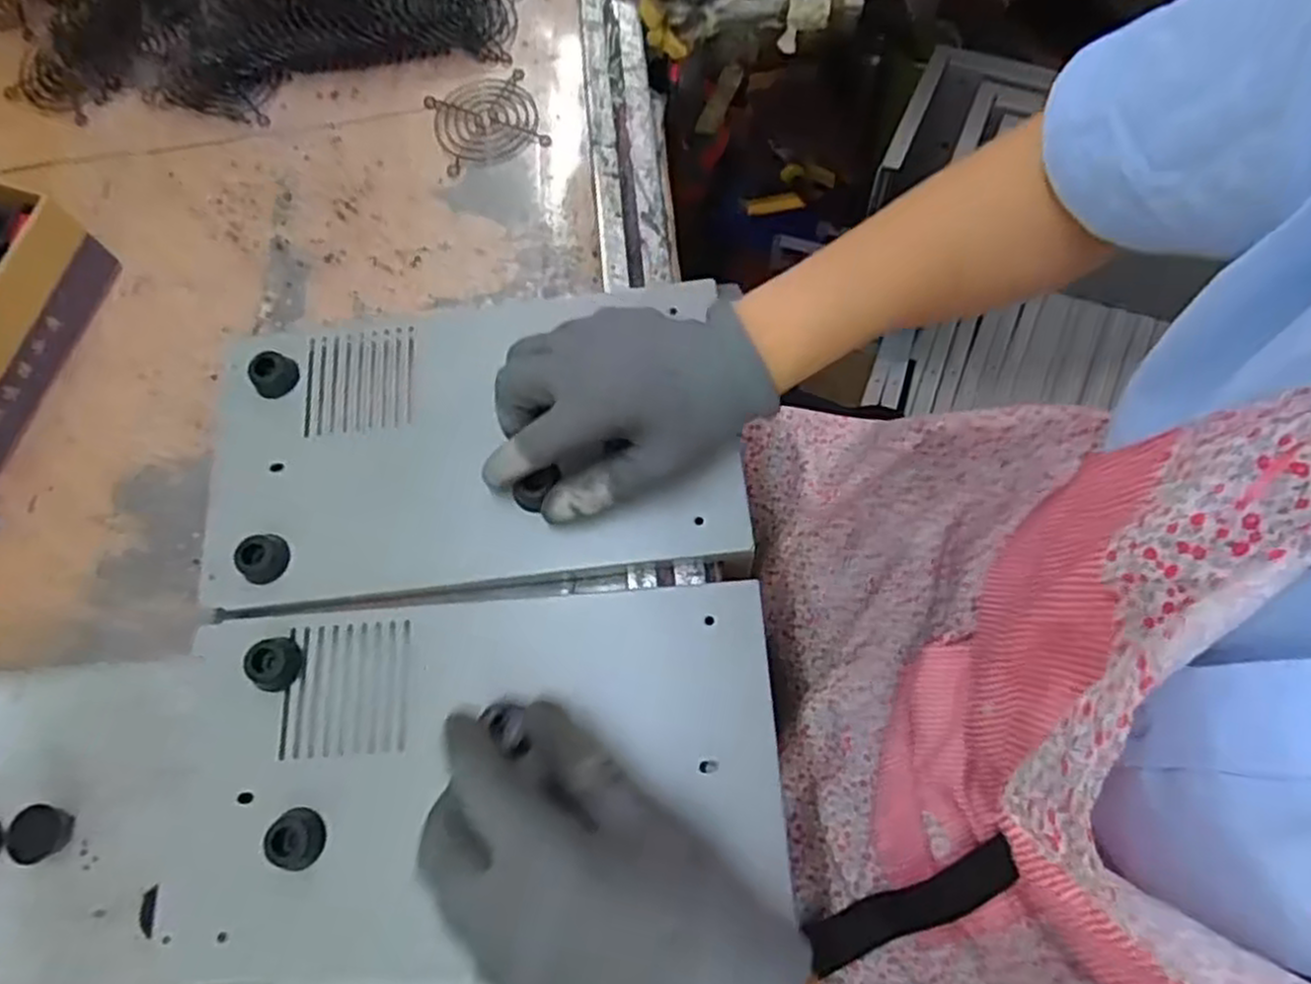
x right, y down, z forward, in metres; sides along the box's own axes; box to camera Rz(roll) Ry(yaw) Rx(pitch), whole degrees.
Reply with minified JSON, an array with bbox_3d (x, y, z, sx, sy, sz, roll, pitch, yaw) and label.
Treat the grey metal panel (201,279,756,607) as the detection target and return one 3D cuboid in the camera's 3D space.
[{"bbox_3d":[-0.096,-0.034,0.409,0.271,0.031,0.172,-8,71,0],"label":"grey metal panel"}]

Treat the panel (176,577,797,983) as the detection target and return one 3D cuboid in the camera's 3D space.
[{"bbox_3d":[-0.081,0.123,0.350,0.268,0.022,0.157,-7,71,0],"label":"panel"}]

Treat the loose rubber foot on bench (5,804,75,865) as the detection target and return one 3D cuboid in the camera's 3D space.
[{"bbox_3d":[-0.284,0.157,0.358,0.022,0.013,0.022,-1,71,2],"label":"loose rubber foot on bench"}]

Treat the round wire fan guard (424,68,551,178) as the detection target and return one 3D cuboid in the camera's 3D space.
[{"bbox_3d":[-0.108,-0.237,0.491,0.064,0.004,0.064,-22,71,-5],"label":"round wire fan guard"}]

